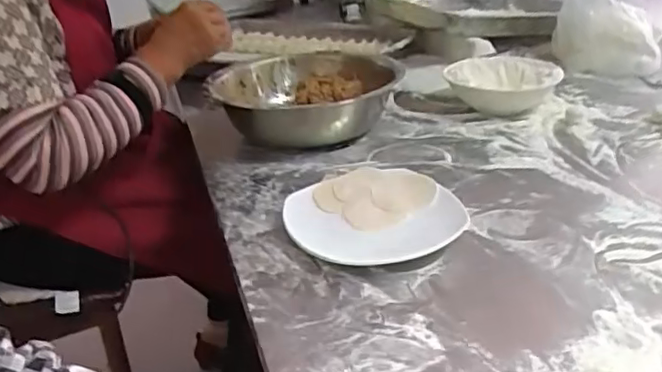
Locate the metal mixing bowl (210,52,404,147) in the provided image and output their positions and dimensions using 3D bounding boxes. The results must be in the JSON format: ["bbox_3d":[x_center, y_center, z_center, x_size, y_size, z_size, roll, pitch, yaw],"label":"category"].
[{"bbox_3d":[-0.037,-0.133,0.924,0.256,0.079,0.265,3,27,15],"label":"metal mixing bowl"}]

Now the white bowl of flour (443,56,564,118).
[{"bbox_3d":[0.273,-0.162,0.974,0.169,0.061,0.157,-3,26,2],"label":"white bowl of flour"}]

